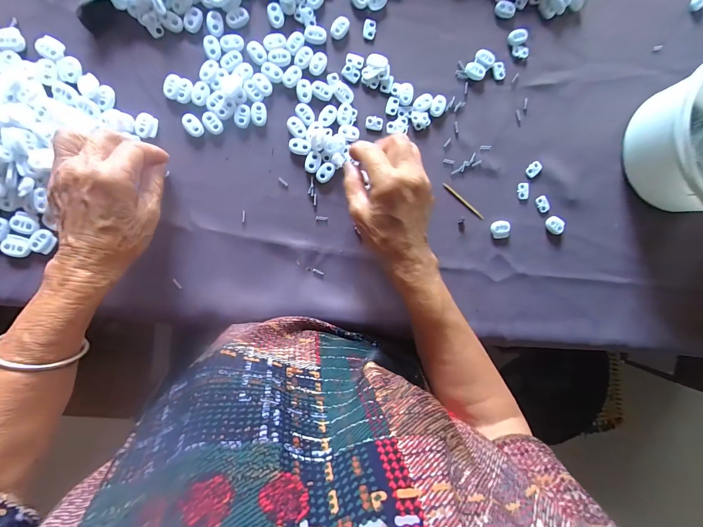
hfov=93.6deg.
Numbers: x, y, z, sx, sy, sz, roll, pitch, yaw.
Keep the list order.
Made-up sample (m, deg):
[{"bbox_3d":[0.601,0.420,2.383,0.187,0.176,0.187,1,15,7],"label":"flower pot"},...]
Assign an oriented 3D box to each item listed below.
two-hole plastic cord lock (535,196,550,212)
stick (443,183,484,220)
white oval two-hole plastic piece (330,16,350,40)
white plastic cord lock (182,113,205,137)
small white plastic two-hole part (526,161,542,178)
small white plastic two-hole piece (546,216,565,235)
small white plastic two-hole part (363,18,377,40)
[{"bbox_3d":[0.224,-0.069,0.385,0.010,0.004,0.019,-18,97,-7],"label":"two-hole plastic cord lock"},{"bbox_3d":[0.126,-0.070,0.370,0.060,0.004,0.005,40,88,-9],"label":"stick"},{"bbox_3d":[-0.012,-0.246,0.344,0.016,0.006,0.023,29,89,-10],"label":"white oval two-hole plastic piece"},{"bbox_3d":[-0.155,-0.135,0.322,0.015,0.004,0.023,-31,98,-6],"label":"white plastic cord lock"},{"bbox_3d":[0.212,-0.110,0.382,0.012,0.004,0.022,42,87,-9],"label":"small white plastic two-hole part"},{"bbox_3d":[0.238,-0.044,0.385,0.017,0.008,0.022,-45,99,-3],"label":"small white plastic two-hole piece"},{"bbox_3d":[0.020,-0.248,0.347,0.013,0.004,0.020,9,93,-9],"label":"small white plastic two-hole part"}]

